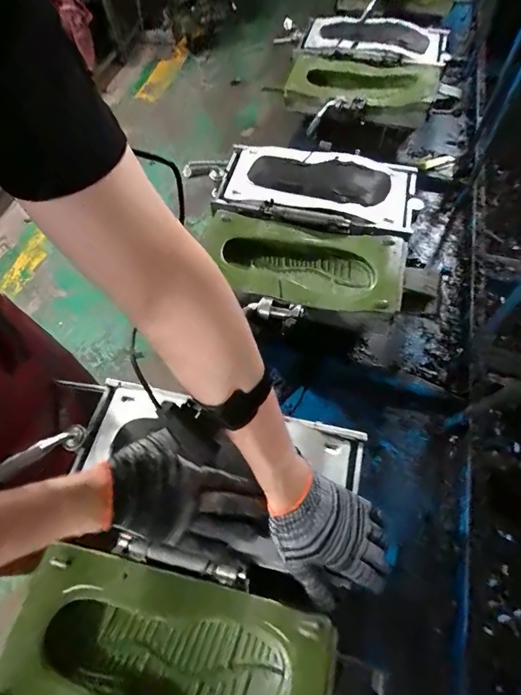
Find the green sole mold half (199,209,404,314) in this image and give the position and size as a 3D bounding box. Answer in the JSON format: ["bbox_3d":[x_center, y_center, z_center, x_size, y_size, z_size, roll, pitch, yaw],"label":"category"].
[{"bbox_3d":[0.070,-0.151,0.689,0.361,0.044,0.183,17,64,10],"label":"green sole mold half"}]

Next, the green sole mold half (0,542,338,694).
[{"bbox_3d":[-0.096,0.343,0.420,0.349,0.061,0.177,12,63,8],"label":"green sole mold half"}]

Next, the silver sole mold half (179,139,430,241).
[{"bbox_3d":[0.092,-0.335,0.765,0.445,0.044,0.224,17,64,11],"label":"silver sole mold half"}]

